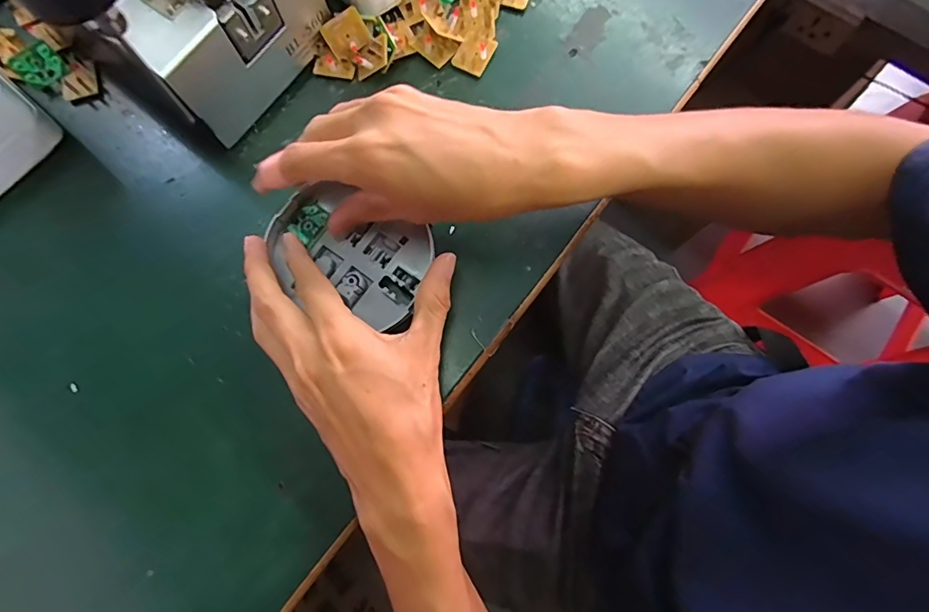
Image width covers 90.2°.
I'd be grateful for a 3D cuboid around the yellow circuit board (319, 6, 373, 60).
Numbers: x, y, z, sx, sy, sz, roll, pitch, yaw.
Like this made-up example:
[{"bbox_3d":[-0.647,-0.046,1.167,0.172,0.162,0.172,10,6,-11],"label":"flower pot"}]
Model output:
[{"bbox_3d":[-0.084,-0.194,0.330,0.030,0.004,0.024,-31,121,9],"label":"yellow circuit board"}]

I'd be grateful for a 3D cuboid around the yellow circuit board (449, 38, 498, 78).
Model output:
[{"bbox_3d":[0.007,-0.184,0.337,0.024,0.004,0.029,29,89,-1],"label":"yellow circuit board"}]

